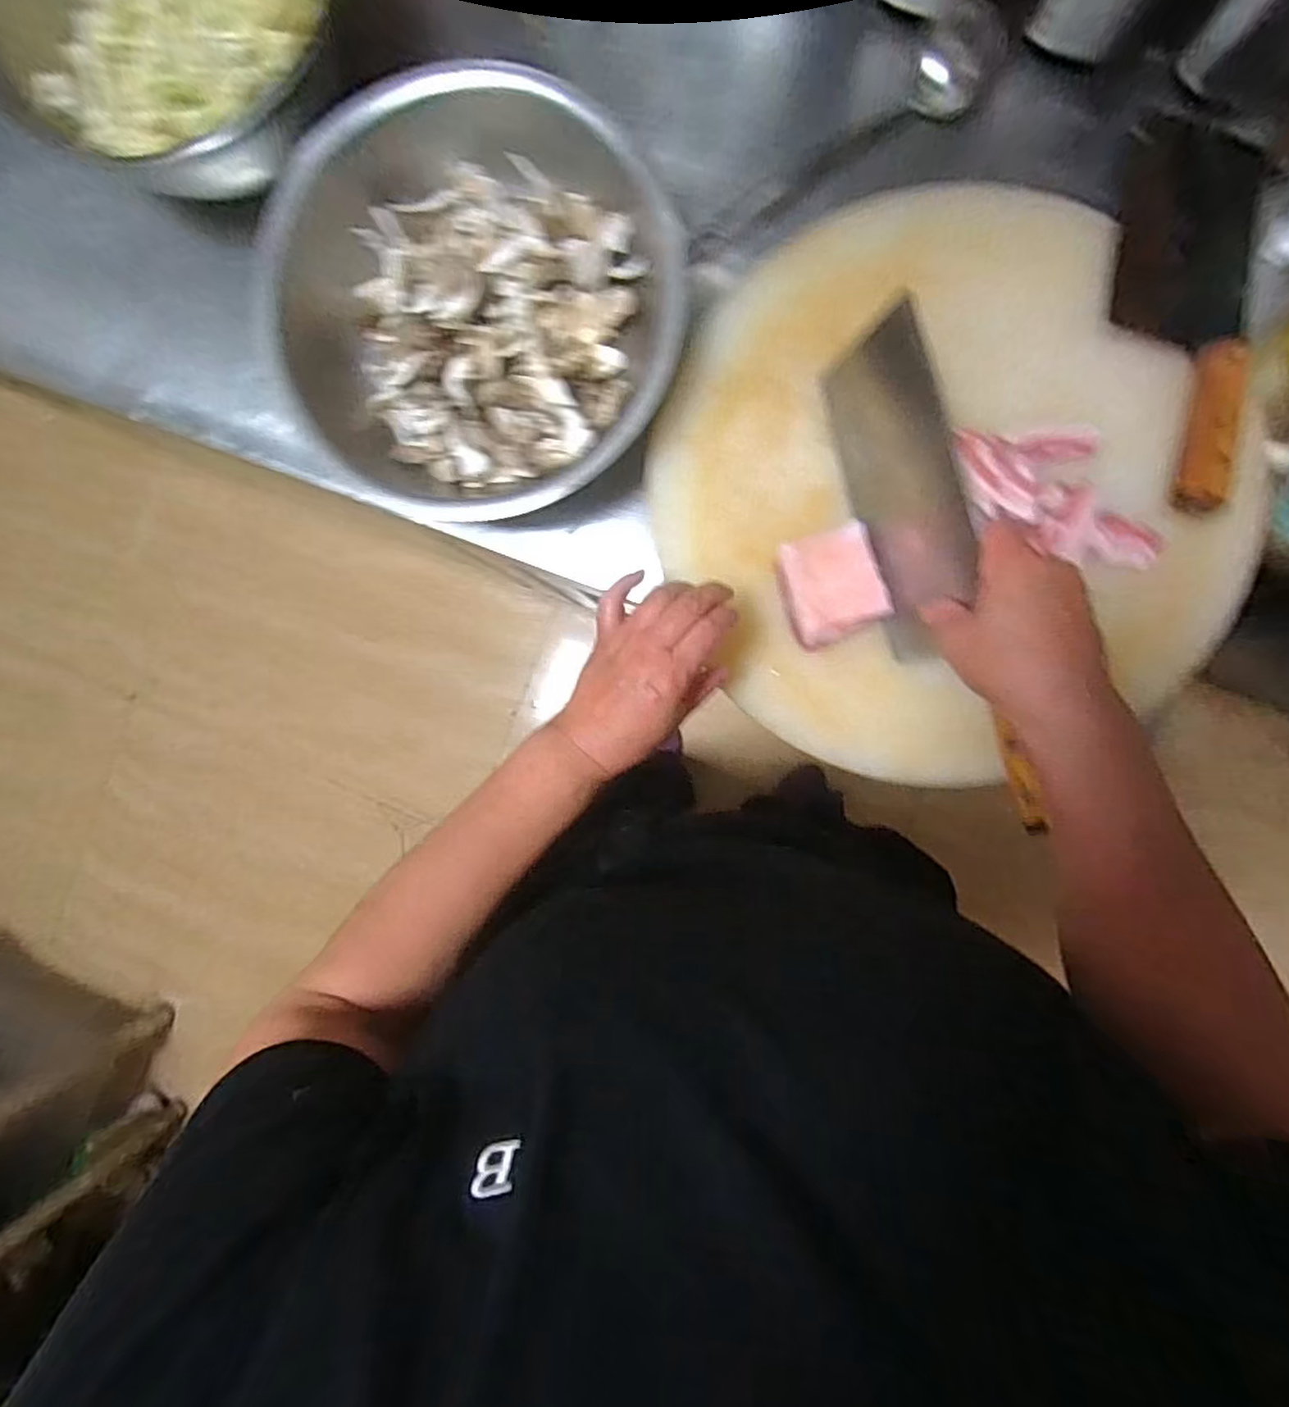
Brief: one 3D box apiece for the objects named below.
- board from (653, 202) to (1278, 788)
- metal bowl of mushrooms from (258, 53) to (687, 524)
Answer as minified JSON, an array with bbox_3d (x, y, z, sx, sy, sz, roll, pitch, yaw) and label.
[{"bbox_3d":[0.201,-0.145,0.455,0.368,0.035,0.395,0,91,6],"label":"board"},{"bbox_3d":[-0.122,-0.288,0.479,0.285,0.075,0.286,0,91,6],"label":"metal bowl of mushrooms"}]

